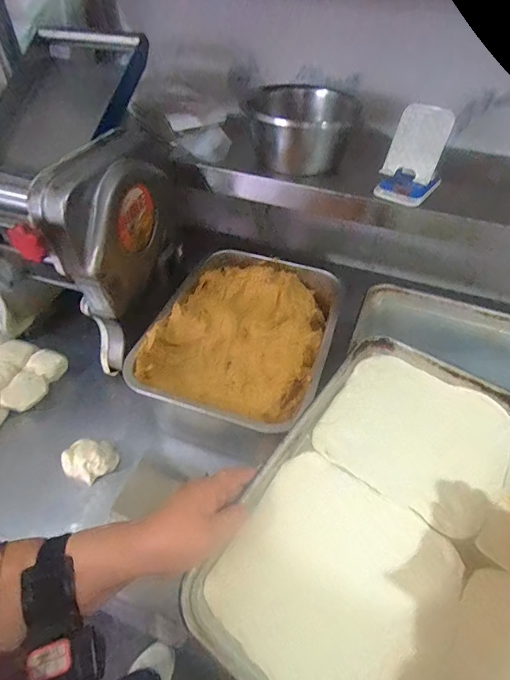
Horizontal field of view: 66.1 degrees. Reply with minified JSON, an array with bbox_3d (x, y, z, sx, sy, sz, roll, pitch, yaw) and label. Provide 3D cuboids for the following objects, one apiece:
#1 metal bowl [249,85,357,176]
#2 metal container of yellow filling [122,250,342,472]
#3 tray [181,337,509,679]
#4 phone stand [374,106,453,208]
[{"bbox_3d":[0.079,-0.354,0.666,0.160,0.103,0.160,1,47,-2],"label":"metal bowl"},{"bbox_3d":[-0.015,0.005,0.653,0.264,0.149,0.364,16,48,12],"label":"metal container of yellow filling"},{"bbox_3d":[0.284,0.245,0.331,0.592,0.034,0.403,30,52,23],"label":"tray"},{"bbox_3d":[0.238,-0.271,0.570,0.088,0.114,0.083,19,49,14],"label":"phone stand"}]

